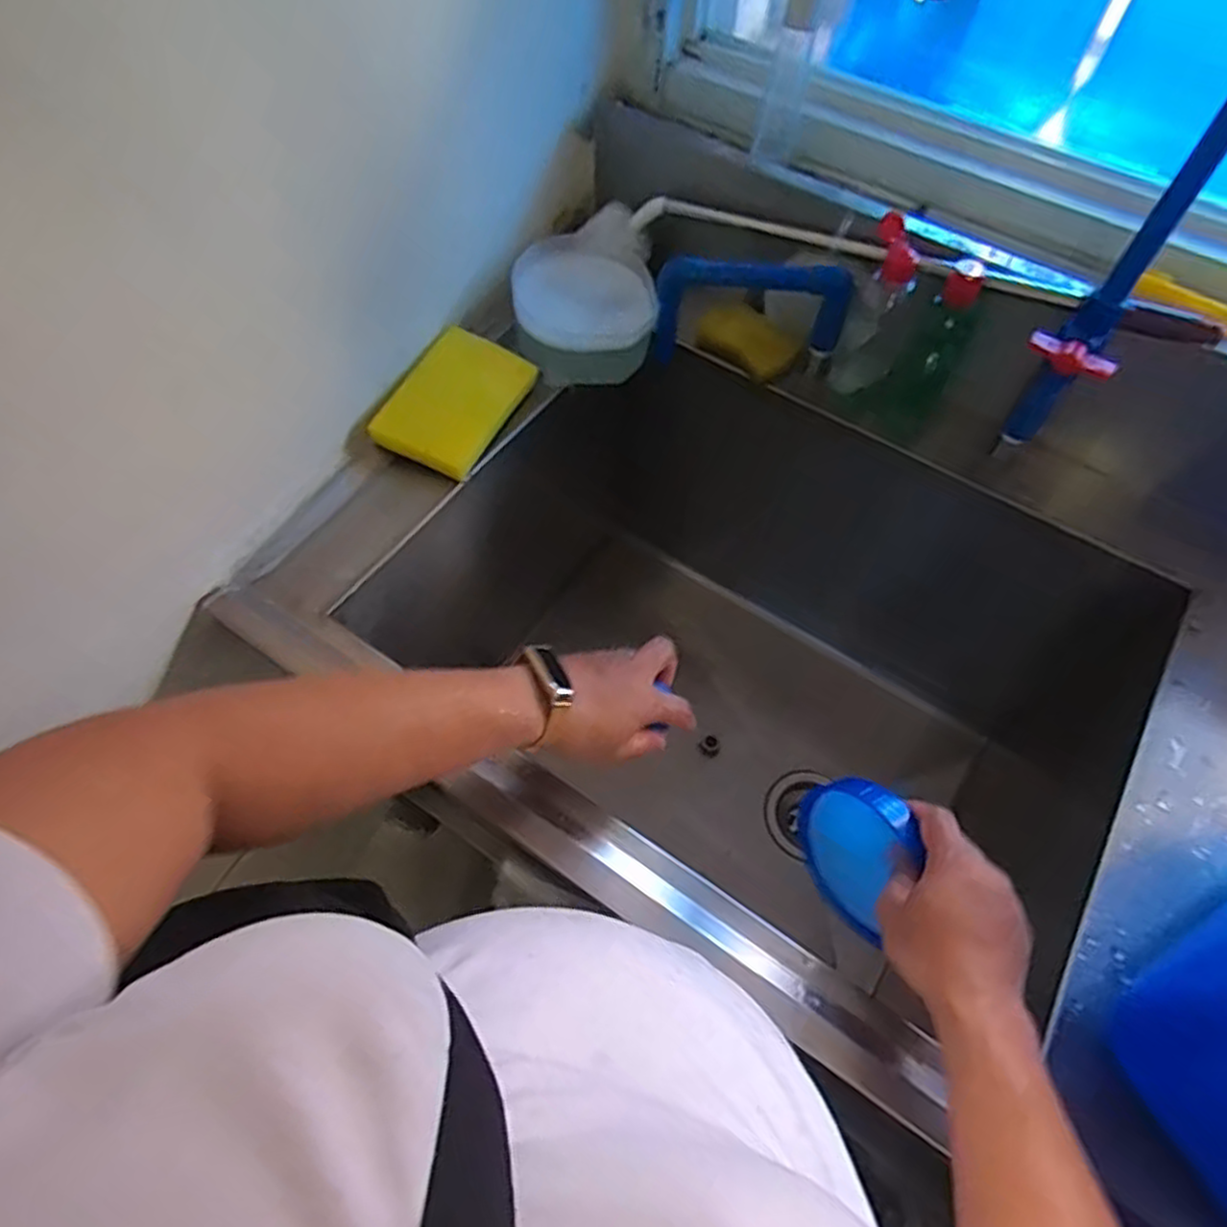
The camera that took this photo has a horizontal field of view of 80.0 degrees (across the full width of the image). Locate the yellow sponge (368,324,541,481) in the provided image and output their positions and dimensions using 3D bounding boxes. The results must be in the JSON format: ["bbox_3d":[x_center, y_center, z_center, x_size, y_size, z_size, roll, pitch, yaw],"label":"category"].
[{"bbox_3d":[-0.151,-0.203,0.694,0.096,0.026,0.145,33,77,-7],"label":"yellow sponge"}]

